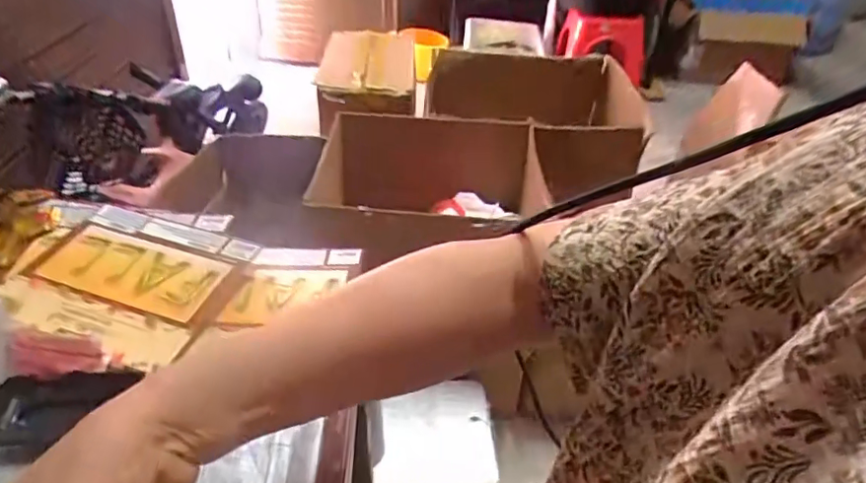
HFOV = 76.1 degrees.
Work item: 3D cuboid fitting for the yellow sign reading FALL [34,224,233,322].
[{"bbox_3d":[-0.285,0.024,0.527,0.166,0.009,0.073,13,38,13],"label":"yellow sign reading FALL"}]

